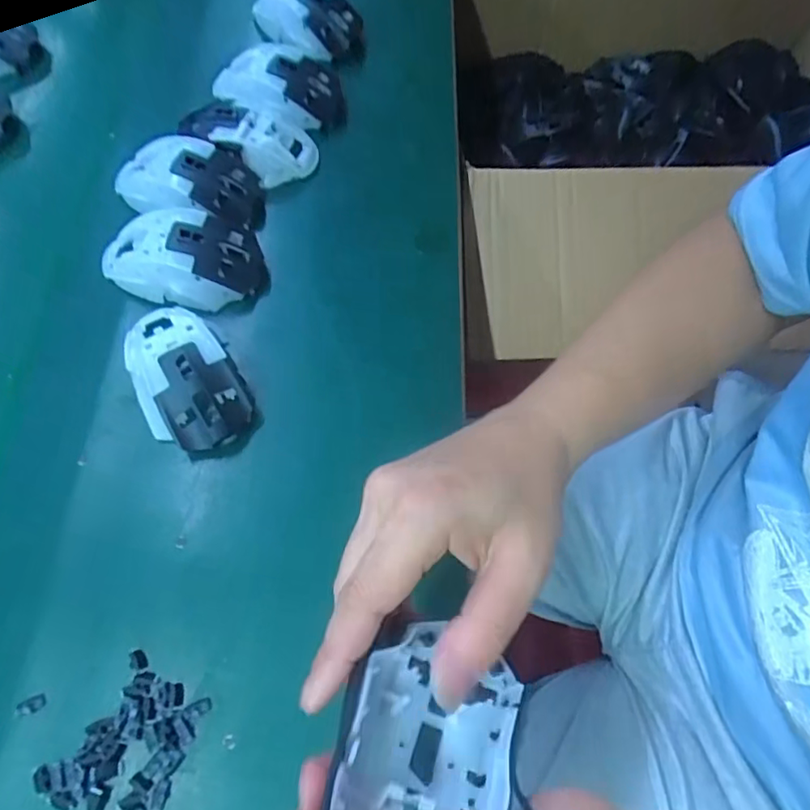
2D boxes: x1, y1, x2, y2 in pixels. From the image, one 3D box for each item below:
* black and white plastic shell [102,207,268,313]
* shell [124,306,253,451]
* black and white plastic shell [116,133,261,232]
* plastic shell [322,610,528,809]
[{"bbox_3d":[-0.168,-0.109,0.427,0.121,0.039,0.069,2,65,1],"label":"black and white plastic shell"},{"bbox_3d":[-0.151,-0.023,0.385,0.067,0.039,0.119,-25,67,-11],"label":"shell"},{"bbox_3d":[-0.180,-0.180,0.466,0.127,0.040,0.068,10,65,5],"label":"black and white plastic shell"},{"bbox_3d":[0.010,0.132,0.219,0.069,0.047,0.091,3,63,1],"label":"plastic shell"}]

